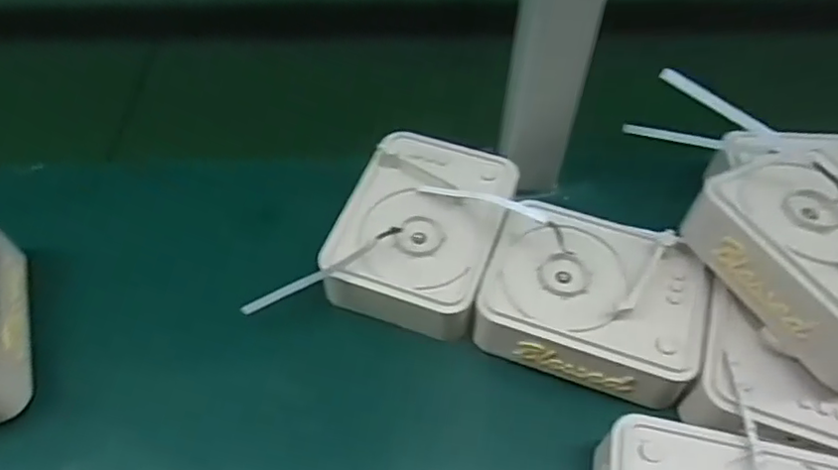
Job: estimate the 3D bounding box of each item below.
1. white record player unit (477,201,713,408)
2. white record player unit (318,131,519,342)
[{"bbox_3d":[0.104,0.037,0.380,0.127,0.040,0.100,18,56,12],"label":"white record player unit"},{"bbox_3d":[0.002,-0.001,0.417,0.100,0.053,0.131,18,56,12],"label":"white record player unit"}]

